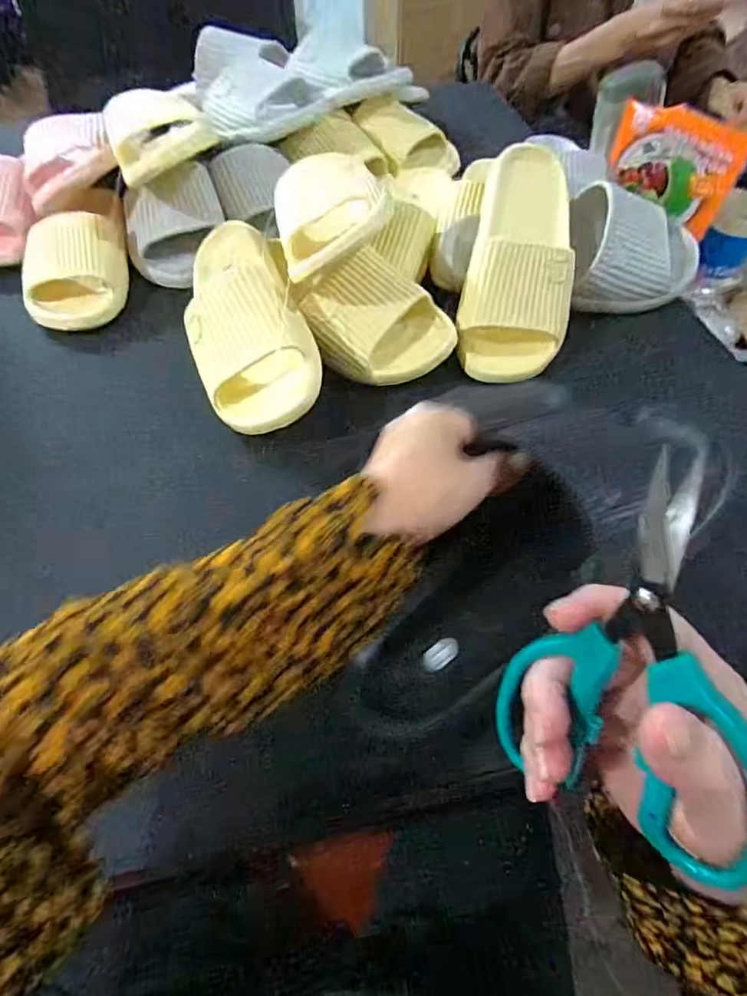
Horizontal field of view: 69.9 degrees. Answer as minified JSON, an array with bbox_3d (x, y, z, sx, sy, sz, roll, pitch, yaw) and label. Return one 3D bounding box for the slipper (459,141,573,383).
[{"bbox_3d":[0.141,-0.233,0.504,0.100,0.056,0.248,9,78,2],"label":"slipper"}]

